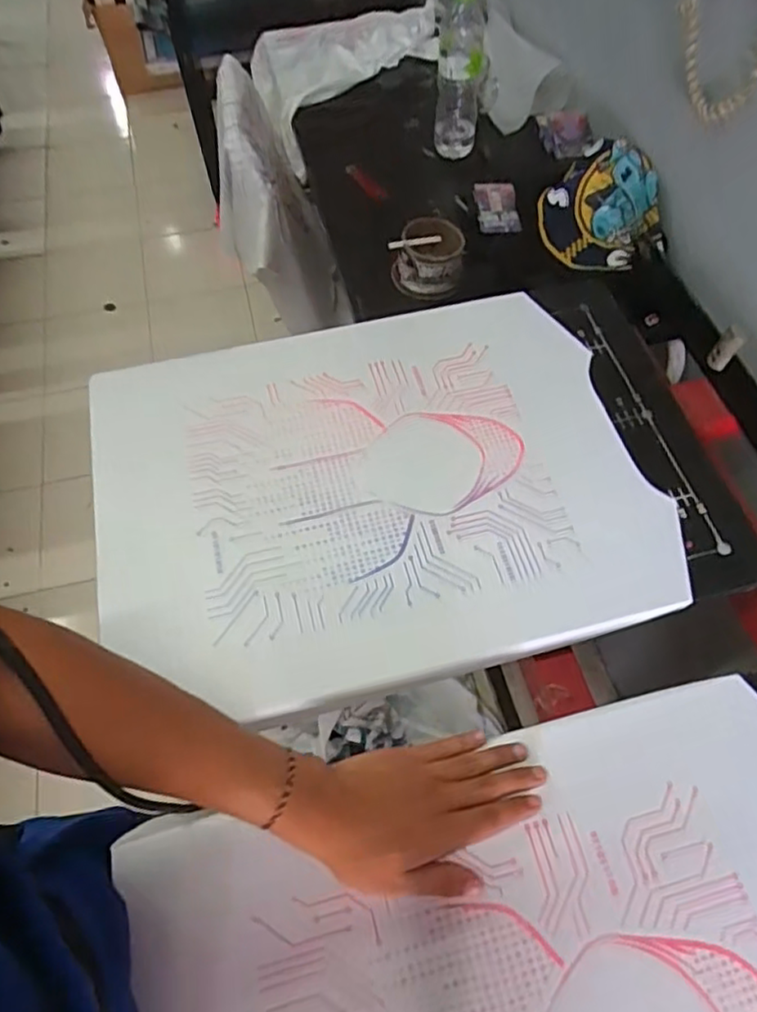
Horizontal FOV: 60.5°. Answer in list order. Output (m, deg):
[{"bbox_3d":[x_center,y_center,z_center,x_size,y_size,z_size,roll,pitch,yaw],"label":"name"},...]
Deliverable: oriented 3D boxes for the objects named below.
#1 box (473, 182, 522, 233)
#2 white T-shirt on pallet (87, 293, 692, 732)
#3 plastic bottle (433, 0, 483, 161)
[{"bbox_3d":[0.176,-0.443,0.959,0.060,0.022,0.096,0,60,0],"label":"box"},{"bbox_3d":[-0.011,-0.029,0.633,0.498,0.025,0.403,-14,61,-8],"label":"white T-shirt on pallet"},{"bbox_3d":[0.119,-0.636,0.953,0.066,0.223,0.066,7,60,4],"label":"plastic bottle"}]

